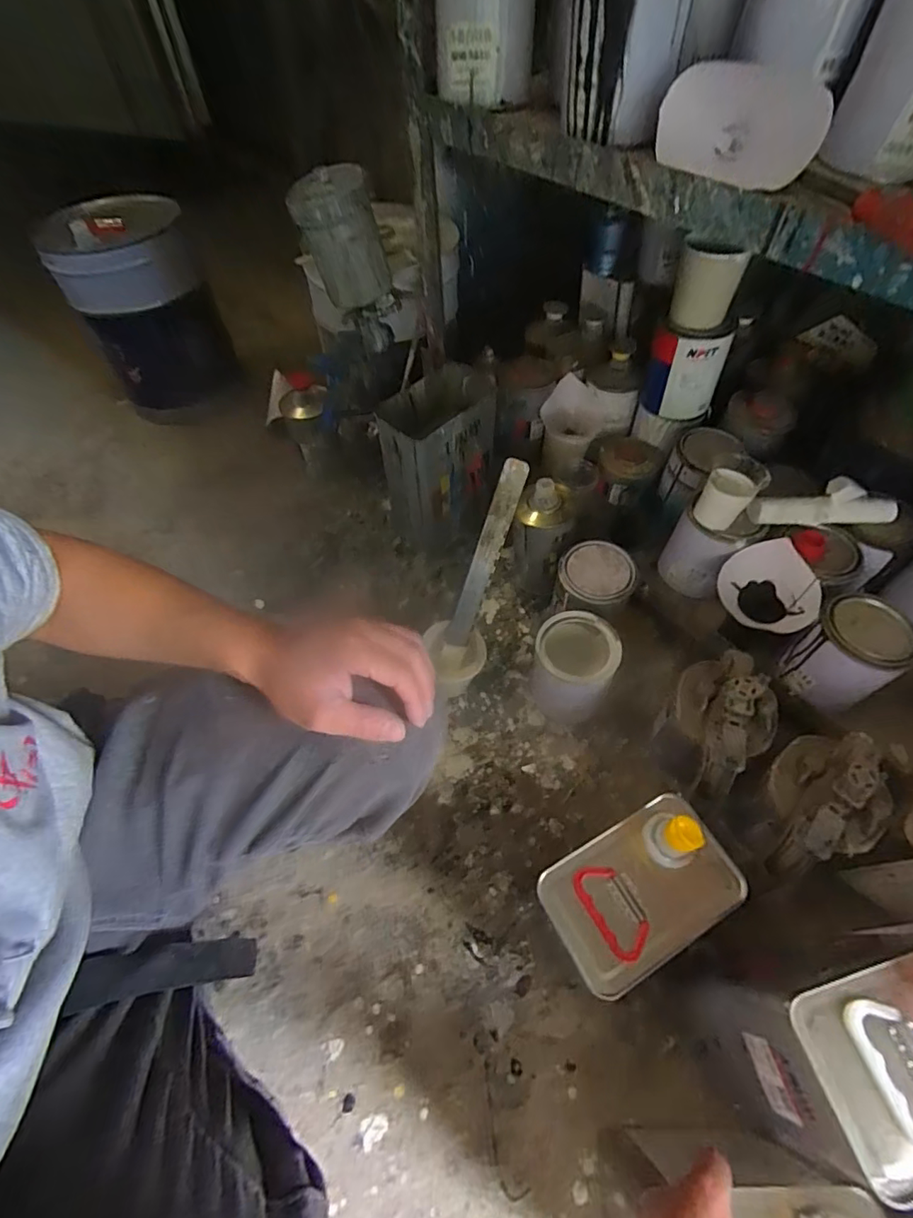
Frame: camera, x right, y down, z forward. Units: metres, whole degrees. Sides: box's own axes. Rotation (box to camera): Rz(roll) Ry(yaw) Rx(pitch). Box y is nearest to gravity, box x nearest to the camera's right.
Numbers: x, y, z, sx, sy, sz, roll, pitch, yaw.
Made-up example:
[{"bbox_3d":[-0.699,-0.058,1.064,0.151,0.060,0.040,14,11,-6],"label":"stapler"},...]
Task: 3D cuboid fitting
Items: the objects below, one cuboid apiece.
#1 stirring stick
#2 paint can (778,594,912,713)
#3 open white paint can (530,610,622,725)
[{"bbox_3d":[0.040,-0.069,0.707,0.030,0.268,0.011,17,20,-4],"label":"stirring stick"},{"bbox_3d":[0.483,0.055,0.644,0.108,0.100,0.099,-34,61,-19],"label":"paint can"},{"bbox_3d":[0.160,0.080,0.715,0.102,0.128,0.108,-2,57,3],"label":"open white paint can"}]

